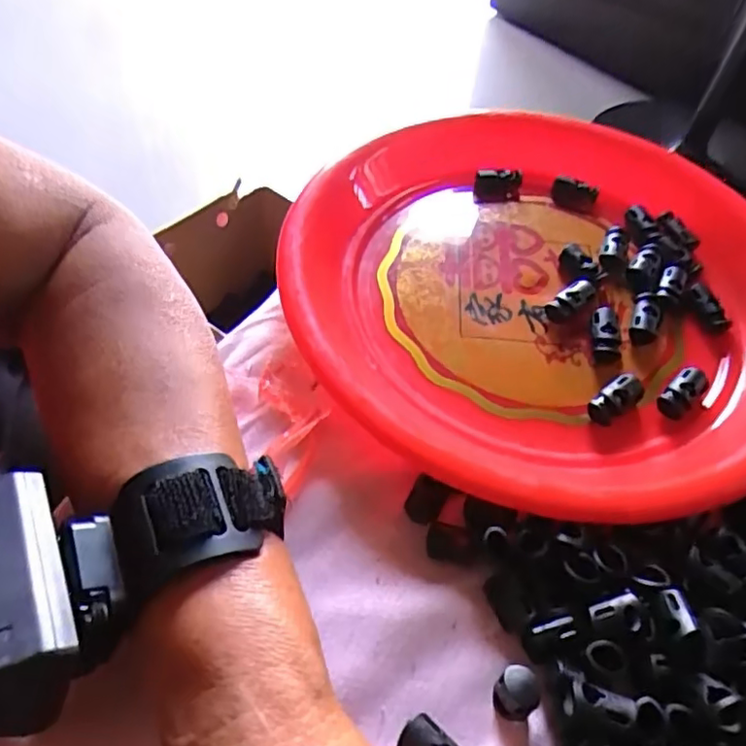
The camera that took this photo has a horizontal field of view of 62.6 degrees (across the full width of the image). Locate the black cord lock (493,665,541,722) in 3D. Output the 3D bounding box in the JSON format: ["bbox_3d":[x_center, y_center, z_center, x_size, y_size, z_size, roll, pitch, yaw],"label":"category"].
[{"bbox_3d":[0.048,0.107,0.204,0.014,0.016,0.013,2,53,-3],"label":"black cord lock"}]

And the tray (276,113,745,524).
[{"bbox_3d":[0.086,-0.049,0.308,0.248,0.029,0.252,2,53,-3],"label":"tray"}]

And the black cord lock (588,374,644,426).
[{"bbox_3d":[0.112,0.011,0.279,0.030,0.010,0.013,-32,62,-25],"label":"black cord lock"}]

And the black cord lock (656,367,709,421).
[{"bbox_3d":[0.144,0.009,0.283,0.030,0.007,0.013,-36,64,-27],"label":"black cord lock"}]

